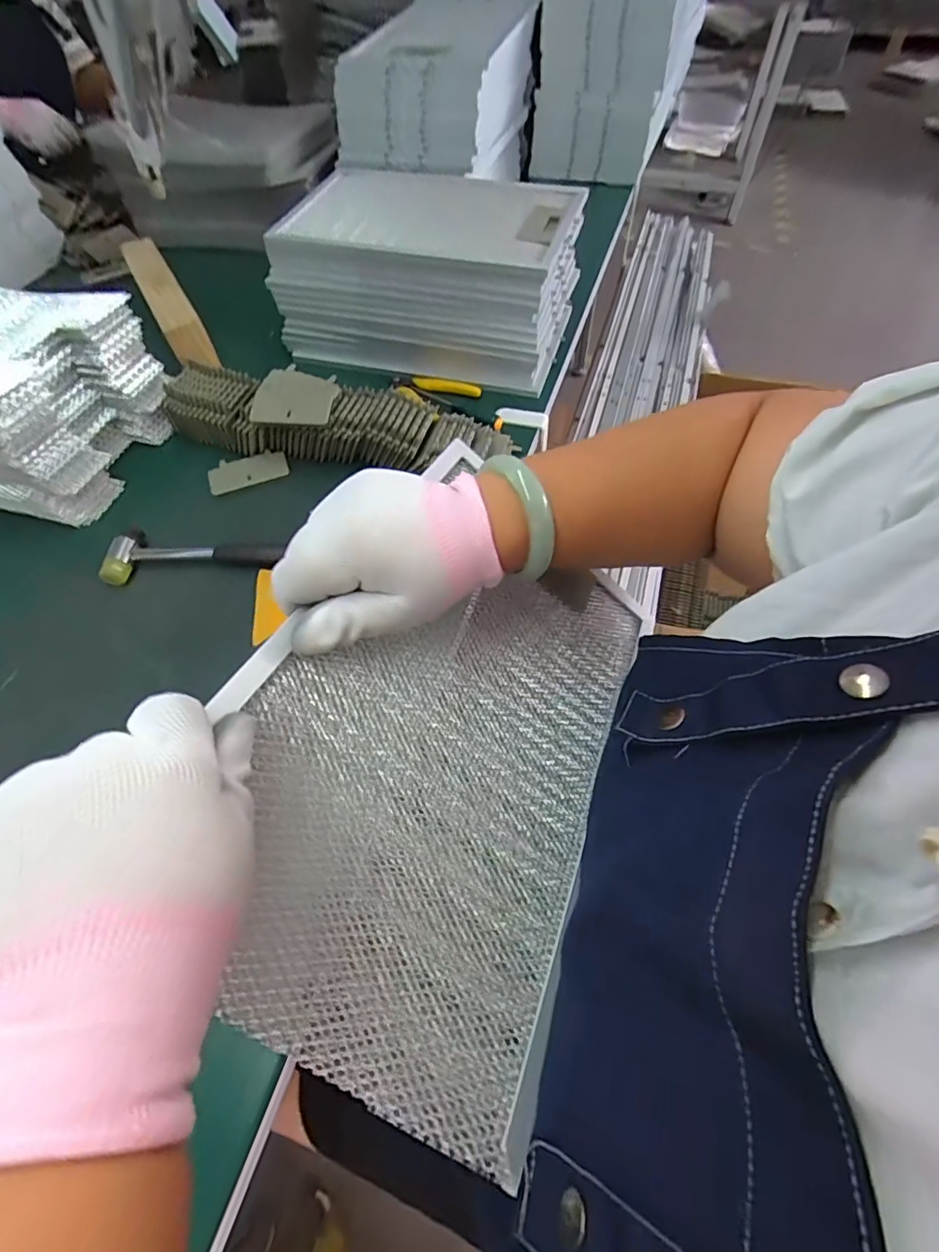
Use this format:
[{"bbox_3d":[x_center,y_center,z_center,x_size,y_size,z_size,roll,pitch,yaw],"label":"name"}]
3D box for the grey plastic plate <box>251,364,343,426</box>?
[{"bbox_3d":[-0.188,-0.250,0.576,0.087,0.010,0.080,4,62,2],"label":"grey plastic plate"}]

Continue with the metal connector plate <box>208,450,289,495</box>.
[{"bbox_3d":[-0.248,-0.175,0.595,0.085,0.004,0.053,-21,59,-10],"label":"metal connector plate"}]

